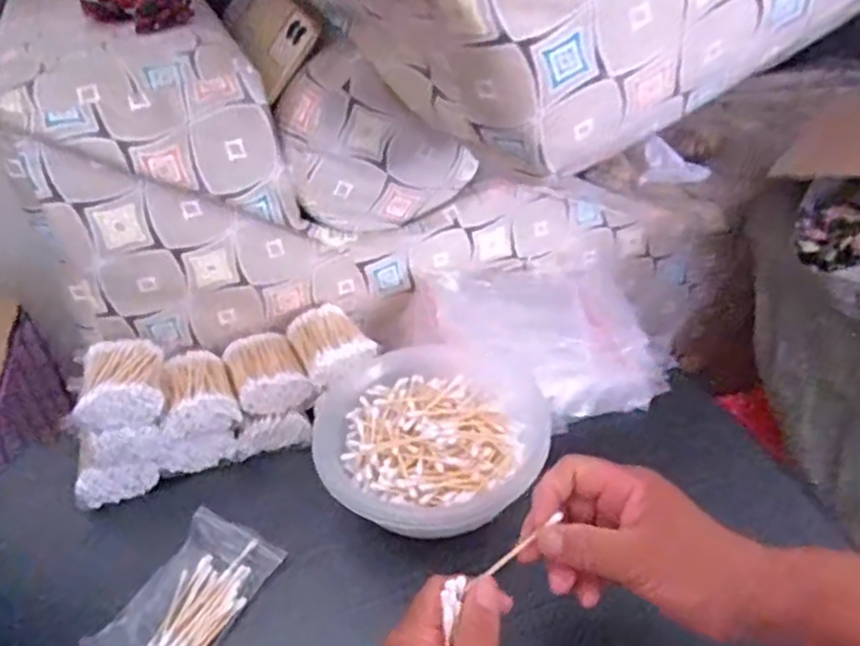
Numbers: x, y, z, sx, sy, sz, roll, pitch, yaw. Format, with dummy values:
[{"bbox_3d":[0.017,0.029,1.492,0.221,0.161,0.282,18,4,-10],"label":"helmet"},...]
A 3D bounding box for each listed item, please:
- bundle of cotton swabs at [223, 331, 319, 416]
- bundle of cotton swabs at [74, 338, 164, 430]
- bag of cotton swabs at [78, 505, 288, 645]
[{"bbox_3d":[-0.137,0.039,0.607,0.059,0.031,0.079,-18,39,-17],"label":"bundle of cotton swabs"},{"bbox_3d":[-0.236,0.045,0.553,0.058,0.040,0.071,-13,38,-10],"label":"bundle of cotton swabs"},{"bbox_3d":[-0.162,0.186,0.487,0.069,0.023,0.115,15,42,24],"label":"bag of cotton swabs"}]

